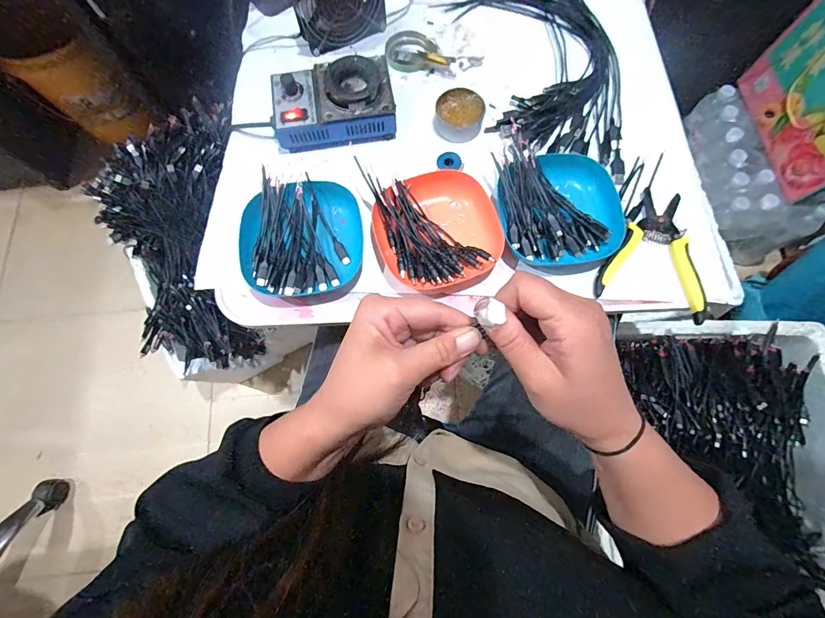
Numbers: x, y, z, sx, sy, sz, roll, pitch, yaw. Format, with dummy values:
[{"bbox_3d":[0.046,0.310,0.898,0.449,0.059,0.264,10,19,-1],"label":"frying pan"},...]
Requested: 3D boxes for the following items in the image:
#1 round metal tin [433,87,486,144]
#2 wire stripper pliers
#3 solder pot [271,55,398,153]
[{"bbox_3d":[0.062,-0.255,0.490,0.062,0.029,0.057,0,75,1],"label":"round metal tin"},{"bbox_3d":[0.286,-0.070,0.437,0.118,0.018,0.151,17,76,5],"label":"wire stripper pliers"},{"bbox_3d":[-0.102,-0.264,0.477,0.153,0.063,0.096,-9,75,-1],"label":"solder pot"}]

